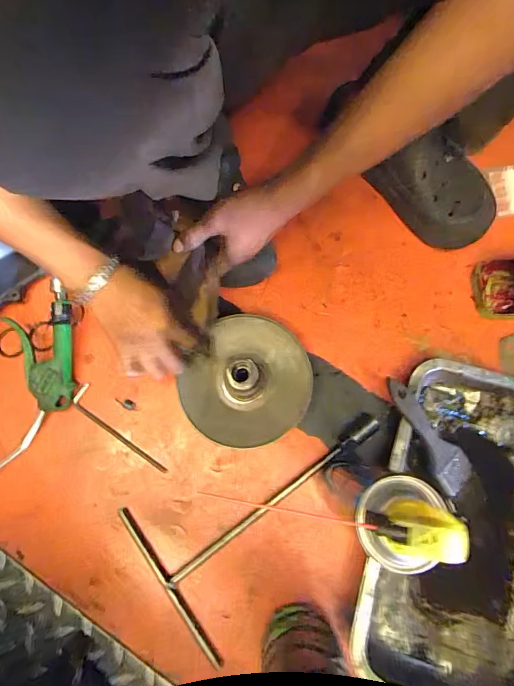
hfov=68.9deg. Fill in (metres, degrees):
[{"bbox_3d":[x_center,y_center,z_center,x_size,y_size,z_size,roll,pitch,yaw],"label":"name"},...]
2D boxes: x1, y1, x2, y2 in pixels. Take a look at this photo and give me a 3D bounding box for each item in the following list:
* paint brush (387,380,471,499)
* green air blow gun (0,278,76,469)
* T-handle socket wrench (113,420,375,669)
[{"bbox_3d":[0.193,0.101,0.422,0.046,0.016,0.140,-34,93,-8],"label":"paint brush"},{"bbox_3d":[-0.272,0.043,0.458,0.087,0.037,0.218,0,75,0],"label":"green air blow gun"},{"bbox_3d":[0.014,0.179,0.434,0.299,0.021,0.181,-37,78,-9],"label":"T-handle socket wrench"}]

